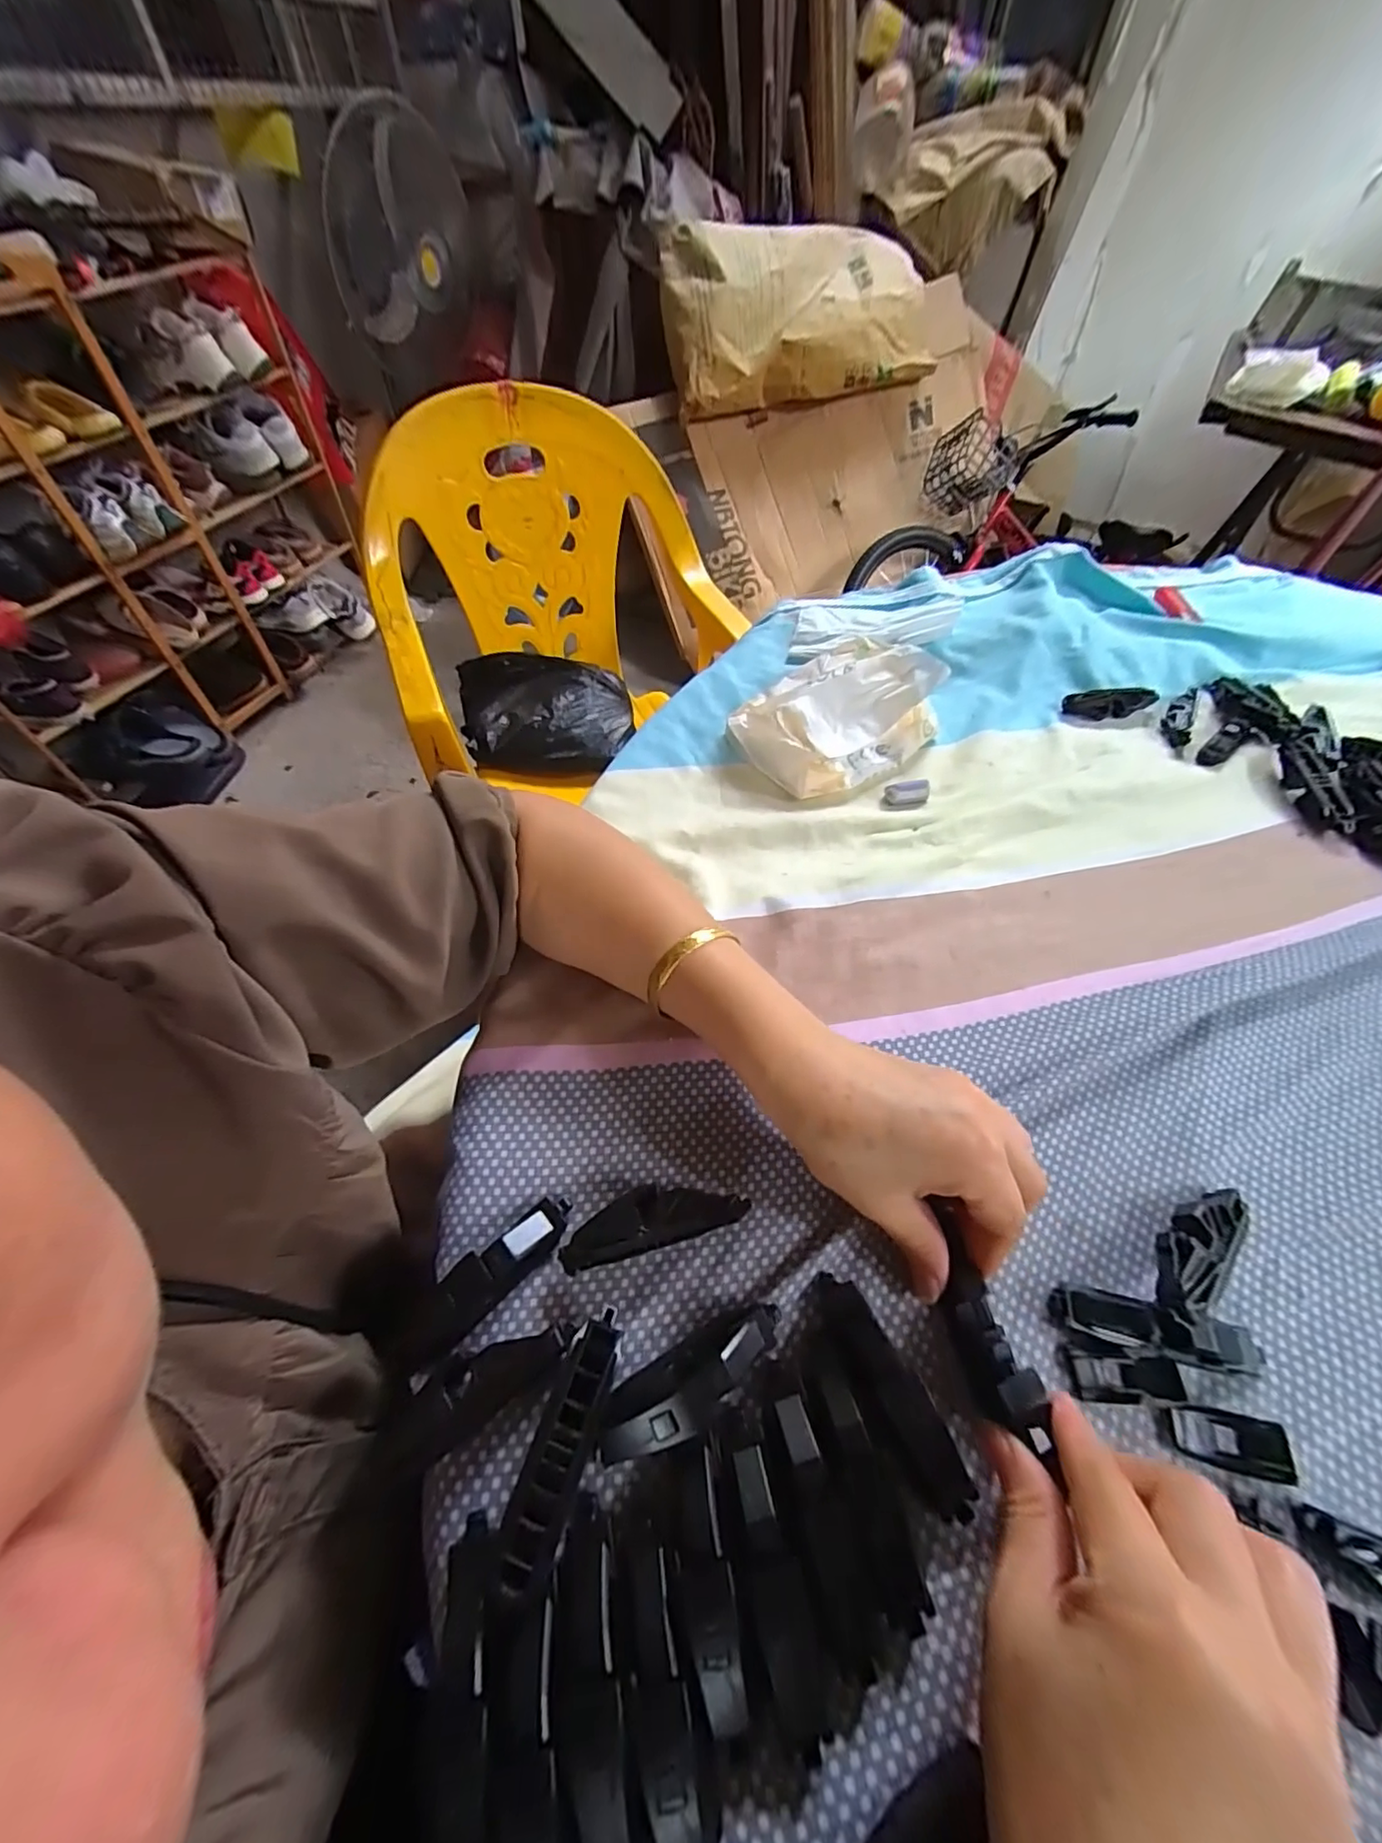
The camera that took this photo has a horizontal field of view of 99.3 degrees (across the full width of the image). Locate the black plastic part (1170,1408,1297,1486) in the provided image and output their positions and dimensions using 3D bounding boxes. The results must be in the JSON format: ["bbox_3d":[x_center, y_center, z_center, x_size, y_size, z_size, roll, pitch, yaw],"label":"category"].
[{"bbox_3d":[0.205,0.197,0.222,0.038,0.009,0.017,3,54,15],"label":"black plastic part"}]

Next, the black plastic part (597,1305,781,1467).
[{"bbox_3d":[0.001,0.173,0.221,0.076,0.020,0.025,-22,60,-18],"label":"black plastic part"}]

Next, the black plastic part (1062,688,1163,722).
[{"bbox_3d":[0.343,-0.177,0.477,0.078,0.015,0.020,-5,56,-7],"label":"black plastic part"}]

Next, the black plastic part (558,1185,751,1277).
[{"bbox_3d":[-0.016,0.126,0.251,0.080,0.023,0.022,-12,57,-12],"label":"black plastic part"}]

